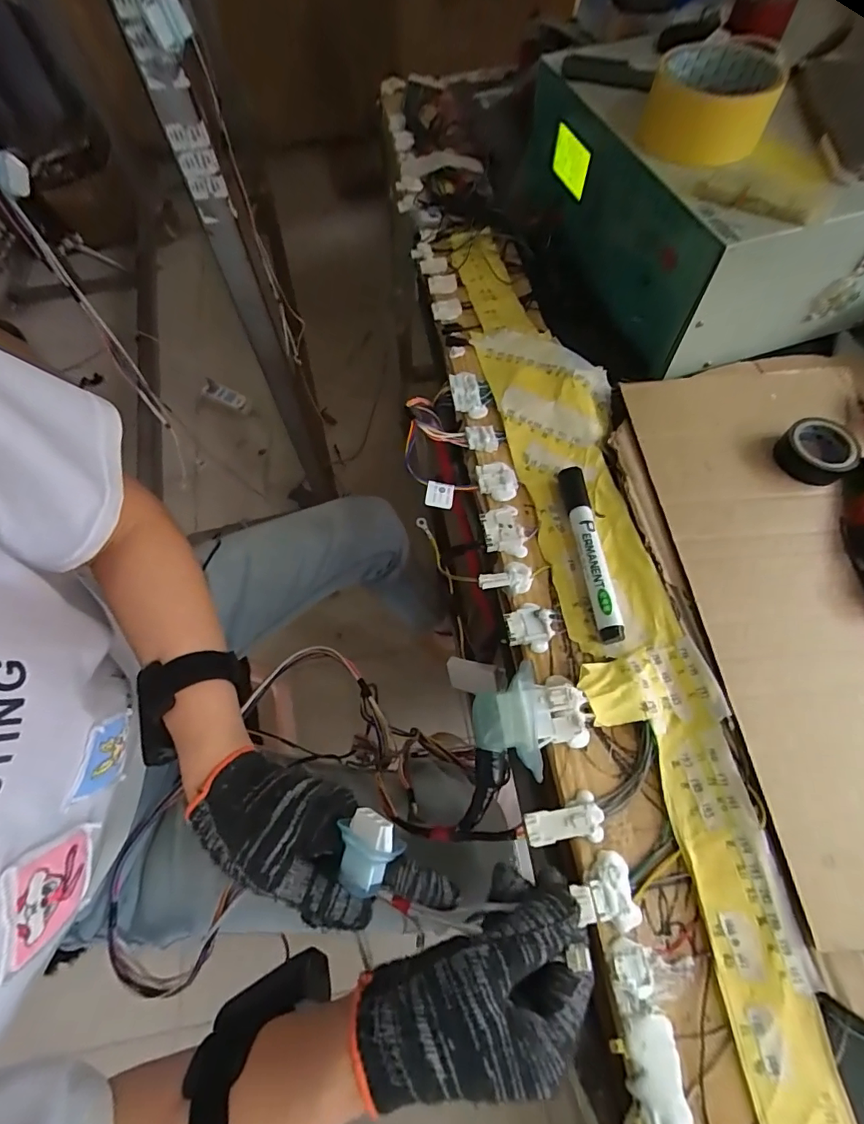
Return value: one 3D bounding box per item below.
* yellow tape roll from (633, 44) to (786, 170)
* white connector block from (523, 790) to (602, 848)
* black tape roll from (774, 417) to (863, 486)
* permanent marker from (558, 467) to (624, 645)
[{"bbox_3d":[0.209,-0.349,0.367,0.092,0.047,0.099,14,65,8],"label":"yellow tape roll"},{"bbox_3d":[0.074,0.146,0.269,0.044,0.009,0.024,-9,64,-3],"label":"white connector block"},{"bbox_3d":[0.298,-0.087,0.366,0.055,0.020,0.054,-1,64,1],"label":"black tape roll"},{"bbox_3d":[0.111,-0.009,0.339,0.016,0.016,0.131,-6,64,-1],"label":"permanent marker"}]

